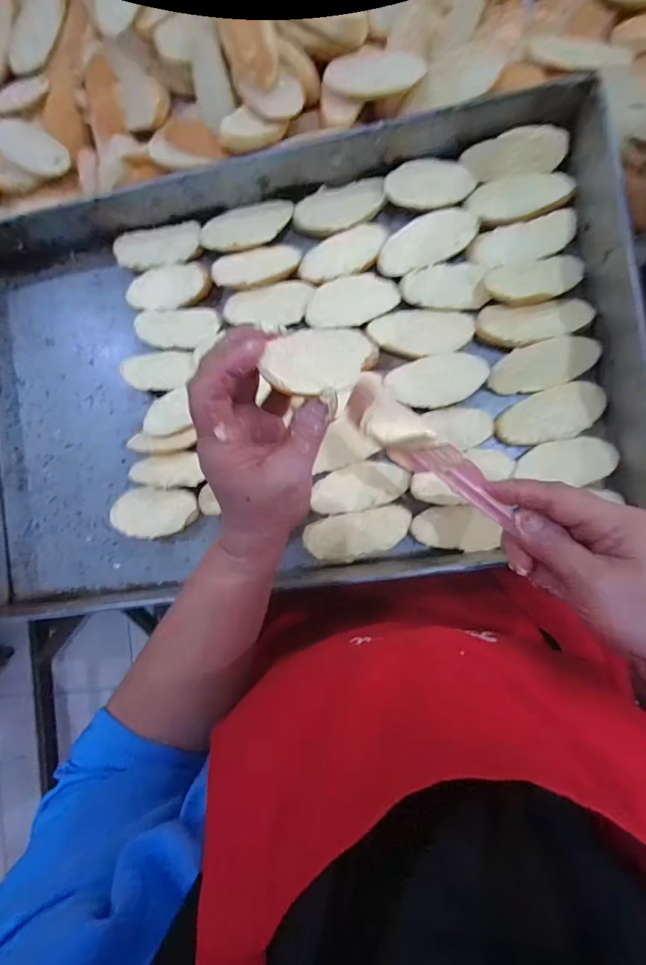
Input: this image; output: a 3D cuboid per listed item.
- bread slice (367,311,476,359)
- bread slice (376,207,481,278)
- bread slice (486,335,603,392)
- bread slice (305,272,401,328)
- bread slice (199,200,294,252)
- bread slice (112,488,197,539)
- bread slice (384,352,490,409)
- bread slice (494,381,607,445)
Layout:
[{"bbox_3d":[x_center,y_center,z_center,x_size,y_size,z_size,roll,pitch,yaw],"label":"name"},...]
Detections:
[{"bbox_3d":[0.087,-0.132,0.381,0.089,0.007,0.042,6,90,8],"label":"bread slice"},{"bbox_3d":[0.092,-0.213,0.376,0.088,0.006,0.041,-19,87,7],"label":"bread slice"},{"bbox_3d":[0.187,-0.100,0.361,0.083,0.009,0.038,-13,88,7],"label":"bread slice"},{"bbox_3d":[0.026,-0.163,0.382,0.080,0.008,0.044,-2,89,8],"label":"bread slice"},{"bbox_3d":[-0.072,-0.241,0.398,0.089,0.007,0.043,-14,87,7],"label":"bread slice"},{"bbox_3d":[-0.161,0.029,0.412,0.083,0.021,0.046,-2,89,8],"label":"bread slice"},{"bbox_3d":[0.100,-0.089,0.376,0.083,0.013,0.043,-12,88,7],"label":"bread slice"},{"bbox_3d":[0.196,-0.058,0.369,0.088,0.008,0.043,-15,87,7],"label":"bread slice"}]

